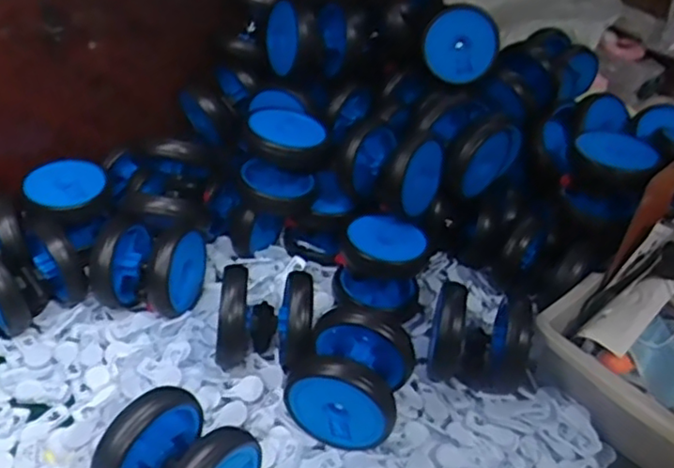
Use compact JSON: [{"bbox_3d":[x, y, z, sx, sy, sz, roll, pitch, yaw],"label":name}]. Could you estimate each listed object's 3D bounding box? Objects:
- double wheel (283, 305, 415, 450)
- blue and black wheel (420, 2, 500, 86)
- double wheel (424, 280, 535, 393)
[{"bbox_3d":[0.017,0.180,0.780,0.126,0.134,0.110,16,38,11],"label":"double wheel"},{"bbox_3d":[0.209,-0.324,1.096,0.126,0.123,0.038,49,35,5],"label":"blue and black wheel"},{"bbox_3d":[0.202,0.126,0.888,0.133,0.127,0.121,12,37,6],"label":"double wheel"}]

